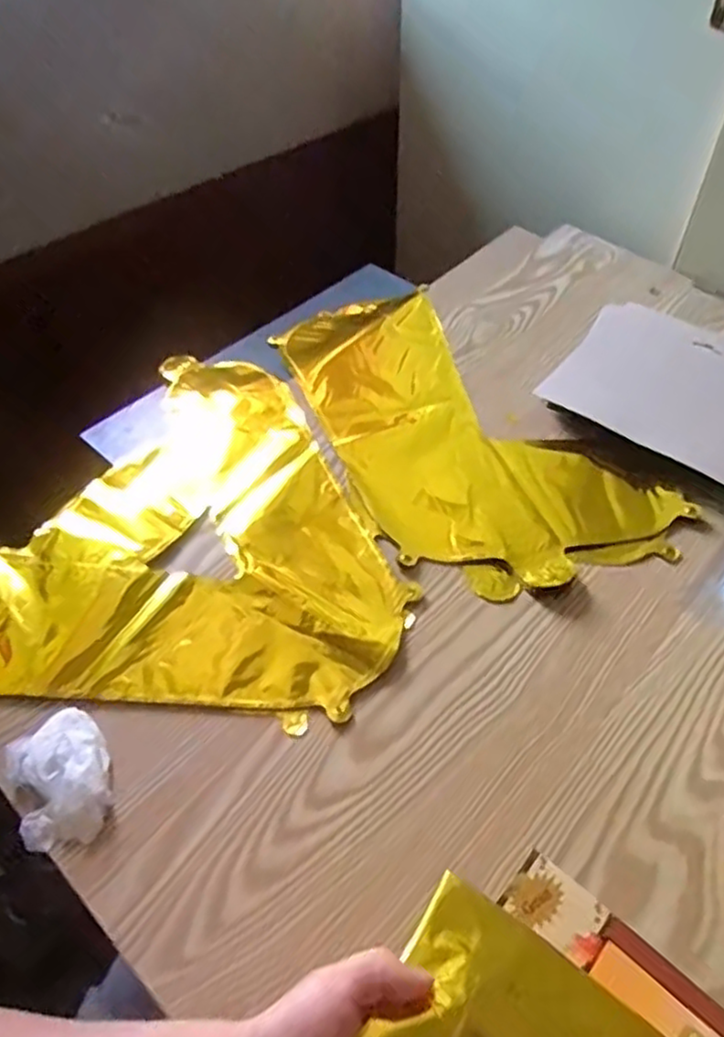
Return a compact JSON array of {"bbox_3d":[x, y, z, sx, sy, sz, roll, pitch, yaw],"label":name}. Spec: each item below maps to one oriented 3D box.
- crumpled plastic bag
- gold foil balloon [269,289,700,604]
[{"bbox_3d":[-0.181,0.155,0.426,0.055,0.018,0.078,-21,53,-16],"label":"crumpled plastic bag"},{"bbox_3d":[0.081,-0.090,0.643,0.220,0.013,0.383,-17,52,-13],"label":"gold foil balloon"}]

